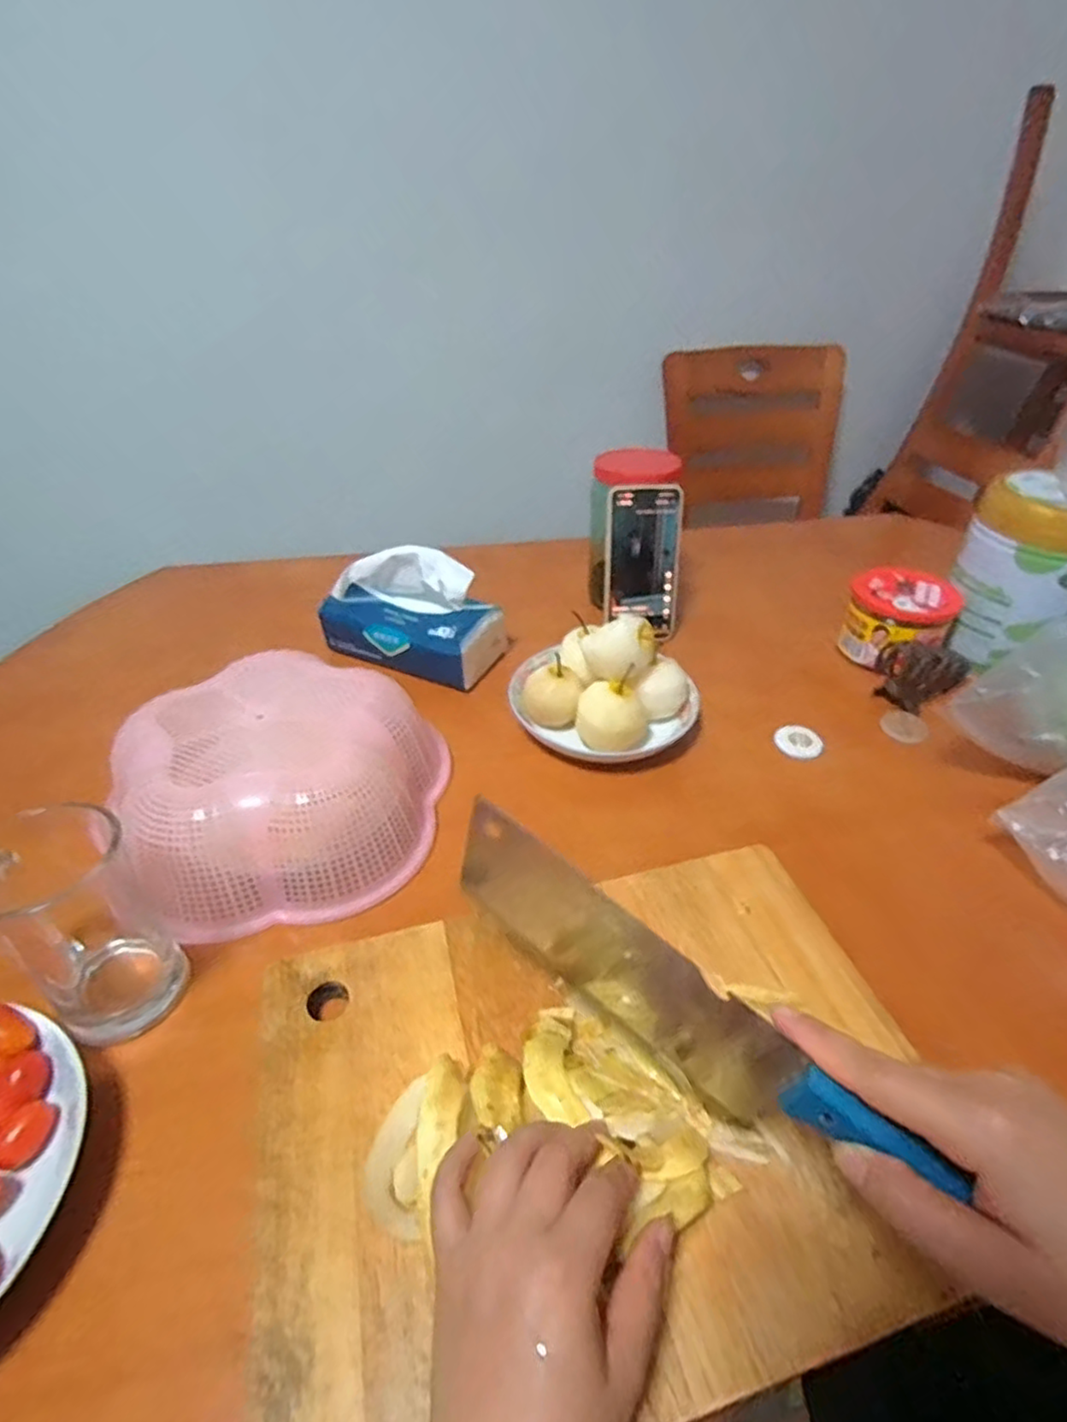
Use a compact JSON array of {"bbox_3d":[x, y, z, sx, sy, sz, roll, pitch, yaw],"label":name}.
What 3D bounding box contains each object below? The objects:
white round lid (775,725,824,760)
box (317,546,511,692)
[{"bbox_3d":[0.244,0.027,0.611,0.040,0.008,0.041,0,38,0],"label":"white round lid"},{"bbox_3d":[-0.126,-0.104,0.690,0.178,0.107,0.087,14,41,18],"label":"box"}]

